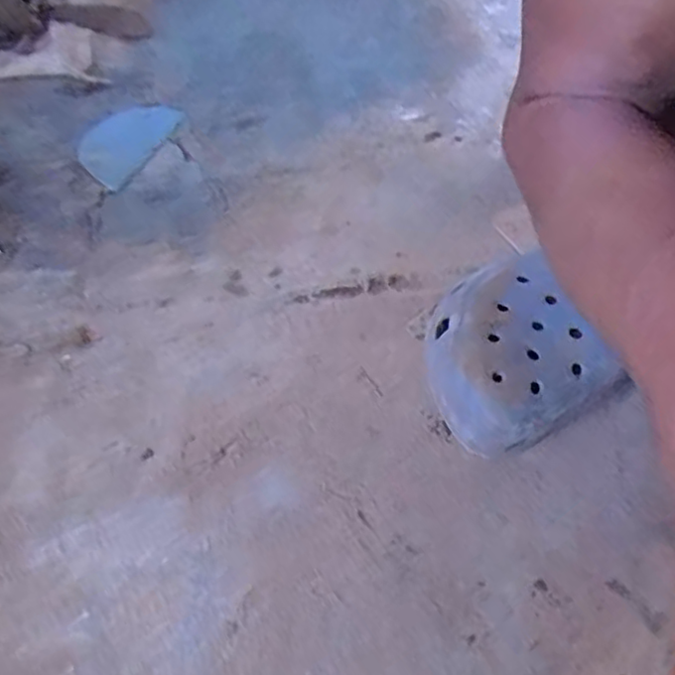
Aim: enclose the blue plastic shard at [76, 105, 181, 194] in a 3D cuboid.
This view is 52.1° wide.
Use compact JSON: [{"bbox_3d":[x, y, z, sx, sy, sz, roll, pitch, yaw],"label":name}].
[{"bbox_3d":[-0.181,-0.175,0.600,0.059,0.010,0.113,22,54,12],"label":"blue plastic shard"}]

